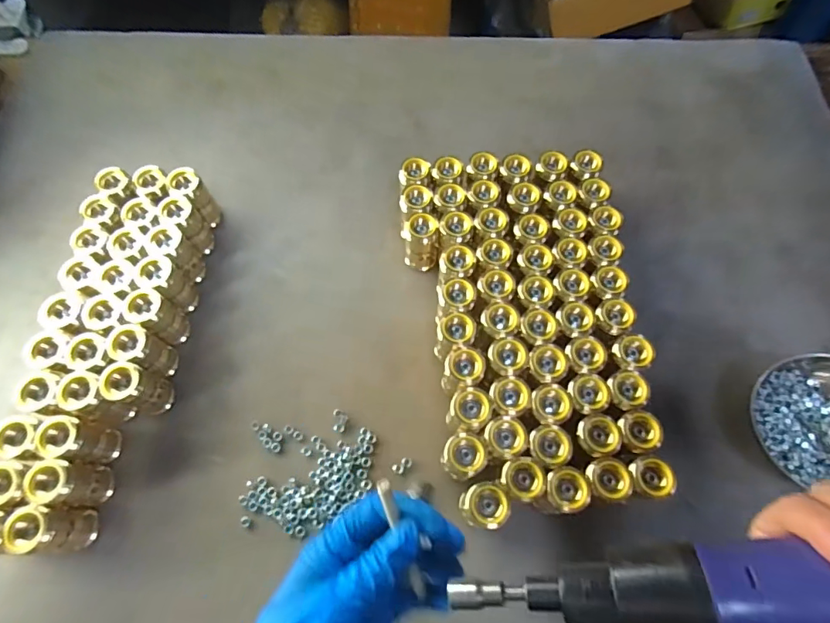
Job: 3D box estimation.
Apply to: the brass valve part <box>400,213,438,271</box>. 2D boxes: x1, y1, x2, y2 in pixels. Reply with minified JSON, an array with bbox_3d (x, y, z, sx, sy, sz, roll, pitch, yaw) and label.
[{"bbox_3d":[0.005,-0.066,0.449,0.032,0.062,0.028,-2,67,-2],"label":"brass valve part"}]

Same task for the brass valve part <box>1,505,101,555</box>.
[{"bbox_3d":[-0.273,0.166,0.349,0.029,0.060,0.033,-2,66,-2],"label":"brass valve part"}]

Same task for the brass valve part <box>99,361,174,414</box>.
[{"bbox_3d":[-0.234,0.066,0.392,0.031,0.062,0.030,13,67,5],"label":"brass valve part"}]

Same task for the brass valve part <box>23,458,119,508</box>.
[{"bbox_3d":[-0.271,0.137,0.364,0.030,0.061,0.033,7,66,2],"label":"brass valve part"}]

